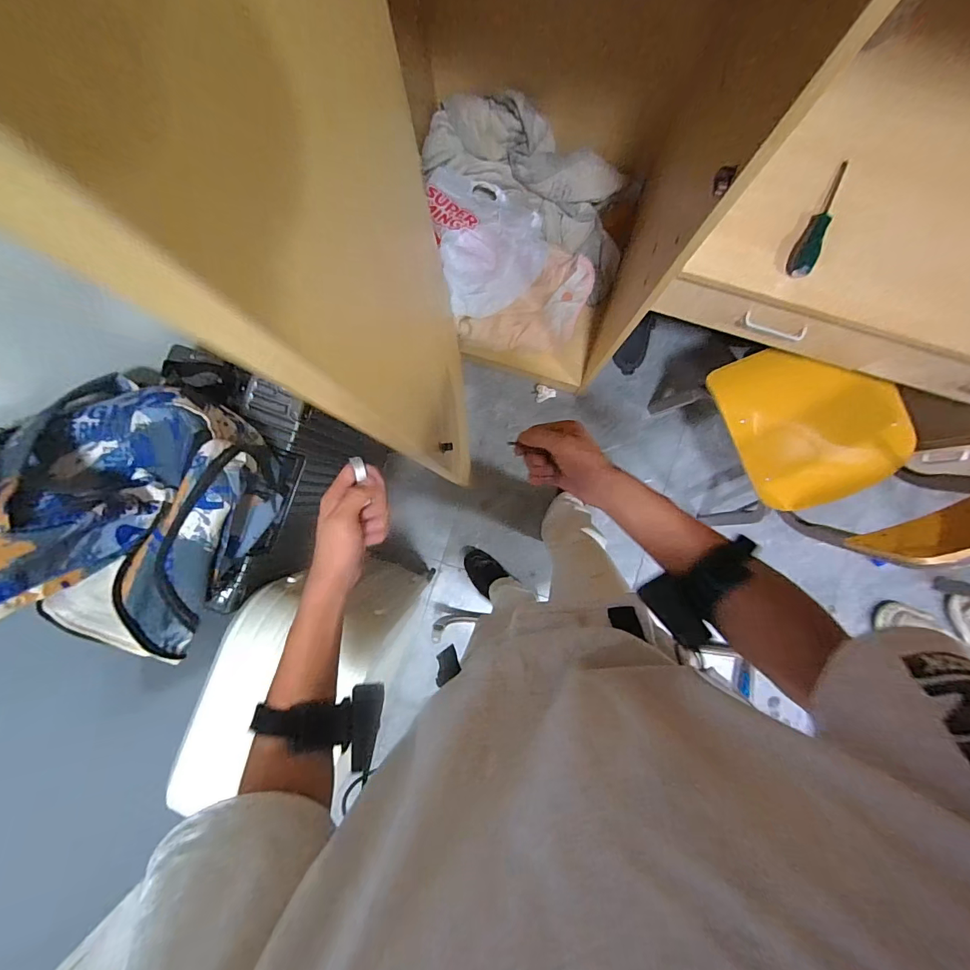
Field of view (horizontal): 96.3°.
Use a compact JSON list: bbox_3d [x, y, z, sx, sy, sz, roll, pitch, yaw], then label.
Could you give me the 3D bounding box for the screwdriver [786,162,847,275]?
[{"bbox_3d":[0.484,-0.384,0.623,0.028,0.025,0.187,26,88,1],"label":"screwdriver"}]

